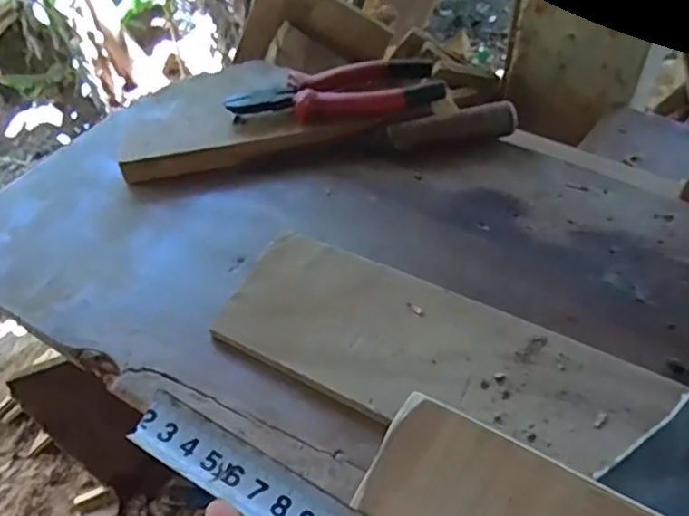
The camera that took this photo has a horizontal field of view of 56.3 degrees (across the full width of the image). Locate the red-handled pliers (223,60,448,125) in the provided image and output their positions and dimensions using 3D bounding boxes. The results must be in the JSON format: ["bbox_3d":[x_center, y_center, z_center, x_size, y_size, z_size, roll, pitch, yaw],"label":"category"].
[{"bbox_3d":[-0.007,-0.148,0.569,0.184,0.019,0.071,-5,50,0],"label":"red-handled pliers"}]

